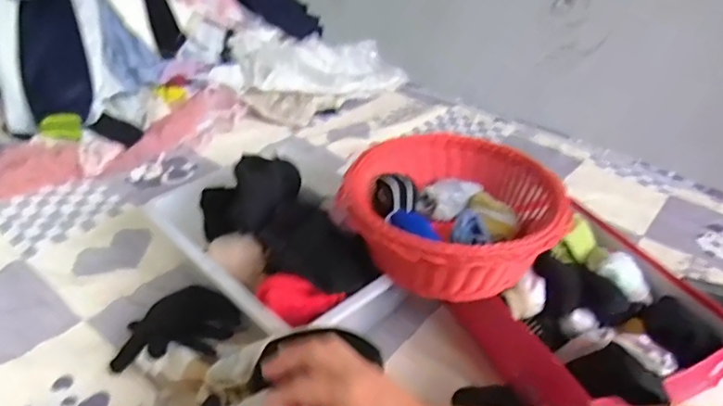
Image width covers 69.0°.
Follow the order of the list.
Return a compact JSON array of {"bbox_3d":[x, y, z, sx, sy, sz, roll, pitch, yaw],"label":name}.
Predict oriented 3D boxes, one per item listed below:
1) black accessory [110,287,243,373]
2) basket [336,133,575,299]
[{"bbox_3d":[-0.236,0.162,0.689,0.152,0.047,0.095,-1,35,-6],"label":"black accessory"},{"bbox_3d":[0.117,0.014,0.707,0.269,0.099,0.292,2,35,-1],"label":"basket"}]

